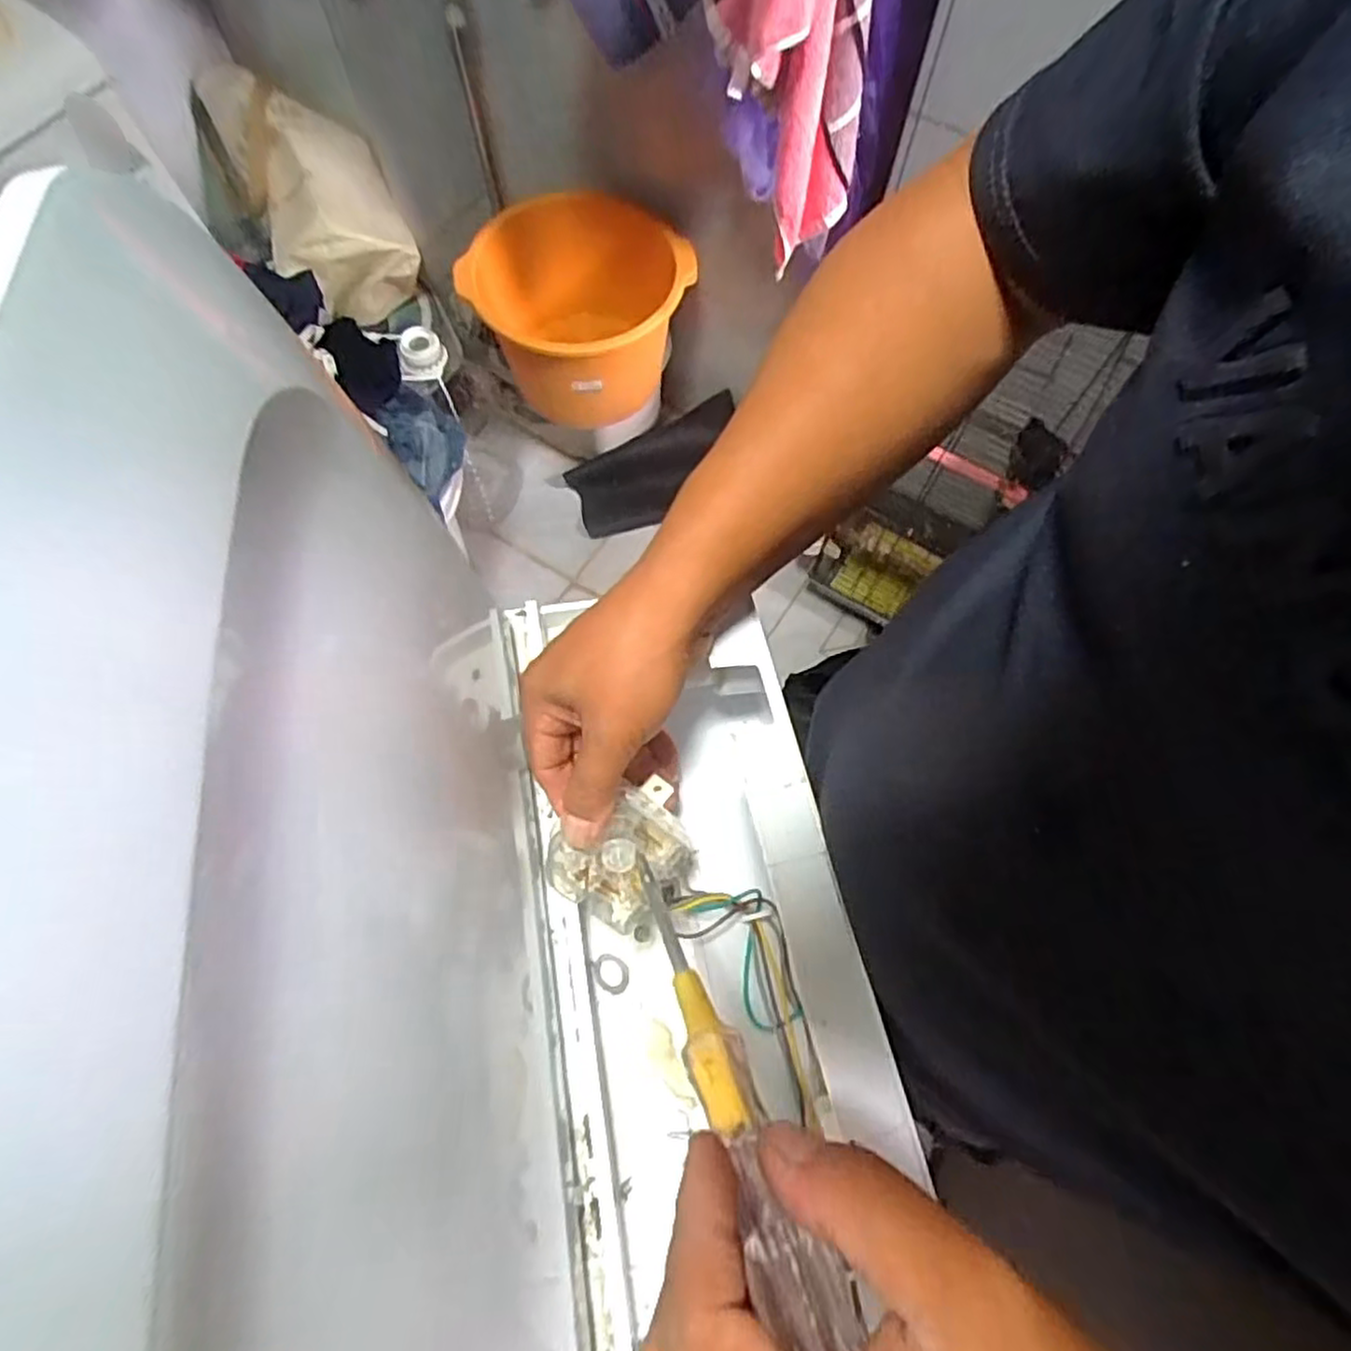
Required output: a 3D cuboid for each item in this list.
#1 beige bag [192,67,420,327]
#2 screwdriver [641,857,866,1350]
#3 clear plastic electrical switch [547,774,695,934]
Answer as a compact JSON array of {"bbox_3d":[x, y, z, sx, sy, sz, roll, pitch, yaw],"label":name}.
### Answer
[{"bbox_3d":[-0.505,-0.673,1.070,0.198,0.298,0.162,-21,70,-9],"label":"beige bag"},{"bbox_3d":[0.013,0.126,0.246,0.021,0.018,0.173,-19,29,-8],"label":"screwdriver"},{"bbox_3d":[-0.025,0.094,0.372,0.073,0.024,0.053,-33,72,-13],"label":"clear plastic electrical switch"}]

